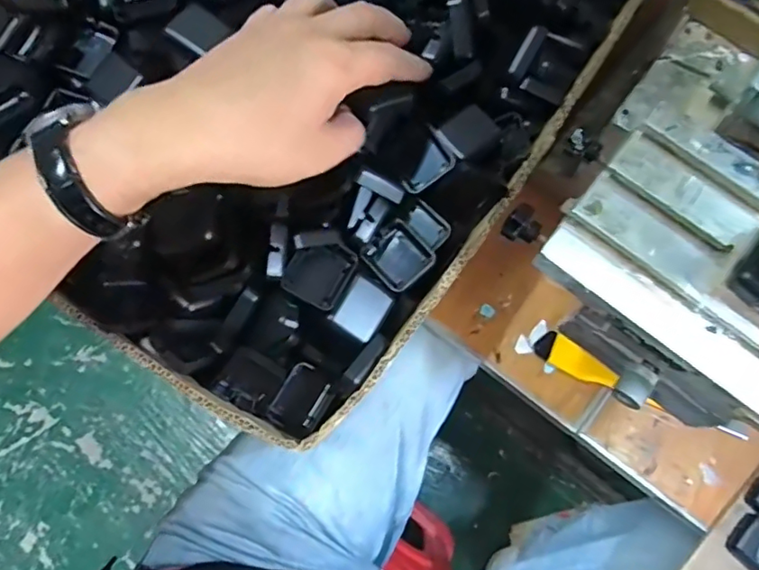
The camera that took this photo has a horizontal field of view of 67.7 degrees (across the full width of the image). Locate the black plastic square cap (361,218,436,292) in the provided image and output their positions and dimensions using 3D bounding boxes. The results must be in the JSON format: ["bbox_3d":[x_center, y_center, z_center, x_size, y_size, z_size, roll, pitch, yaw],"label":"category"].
[{"bbox_3d":[0.013,-0.020,0.400,0.041,0.017,0.043,-43,80,-10],"label":"black plastic square cap"}]

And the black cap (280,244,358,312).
[{"bbox_3d":[-0.040,-0.009,0.377,0.039,0.016,0.043,29,77,6],"label":"black cap"}]

